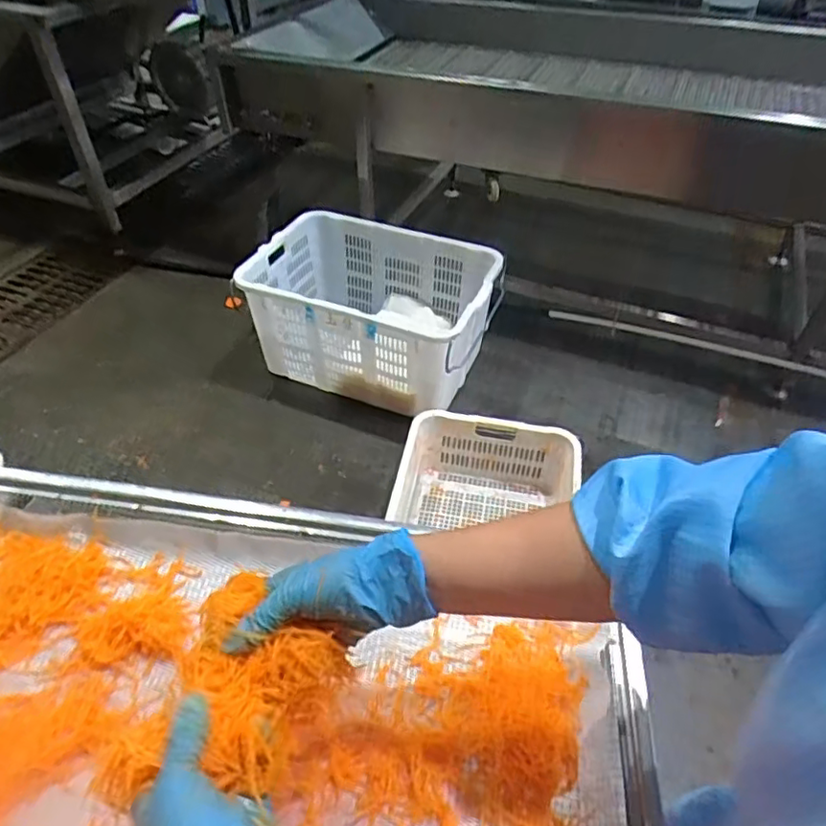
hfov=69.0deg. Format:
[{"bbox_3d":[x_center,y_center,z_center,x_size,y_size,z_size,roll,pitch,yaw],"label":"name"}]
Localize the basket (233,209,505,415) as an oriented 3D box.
[{"bbox_3d":[-0.122,-0.307,1.862,0.708,0.344,0.518,15,47,12],"label":"basket"}]

